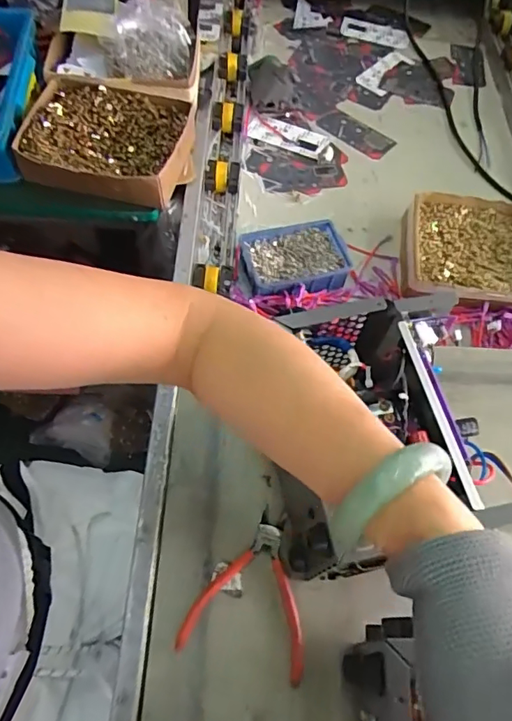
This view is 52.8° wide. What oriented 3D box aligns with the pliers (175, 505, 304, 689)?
[{"bbox_3d":[0.000,0.208,0.478,0.108,0.019,0.133,15,60,5],"label":"pliers"}]

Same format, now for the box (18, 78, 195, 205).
[{"bbox_3d":[-0.209,-0.315,0.740,0.224,0.055,0.178,11,60,3],"label":"box"}]

